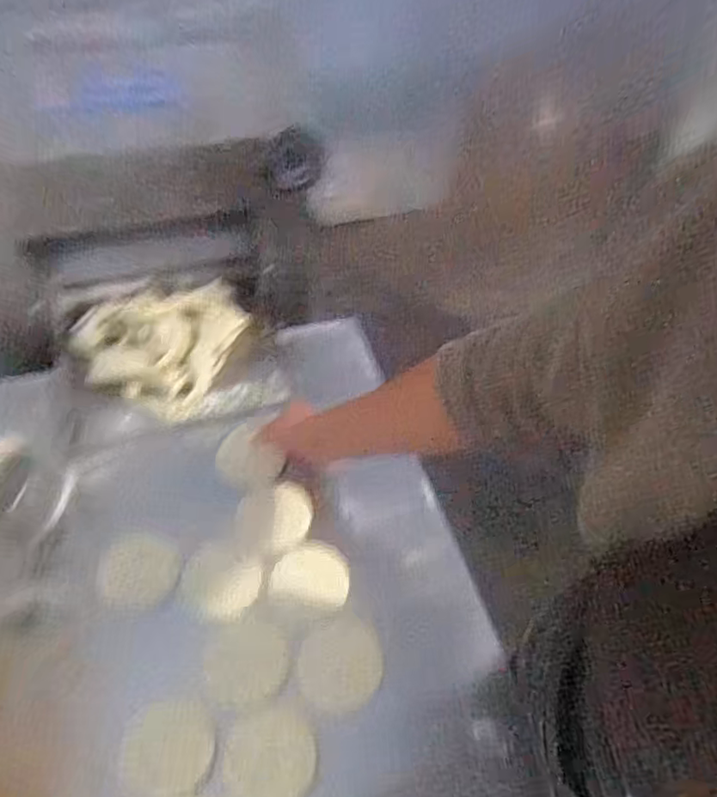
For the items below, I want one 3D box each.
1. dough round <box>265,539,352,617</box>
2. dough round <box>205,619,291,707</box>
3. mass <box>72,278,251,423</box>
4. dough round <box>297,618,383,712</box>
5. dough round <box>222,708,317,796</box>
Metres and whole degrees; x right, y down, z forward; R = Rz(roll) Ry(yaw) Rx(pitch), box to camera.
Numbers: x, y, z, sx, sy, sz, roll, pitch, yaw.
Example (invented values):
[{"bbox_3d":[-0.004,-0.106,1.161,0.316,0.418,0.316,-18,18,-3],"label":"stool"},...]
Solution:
[{"bbox_3d":[-0.063,0.225,0.740,0.099,0.009,0.086,-1,52,-5],"label":"dough round"},{"bbox_3d":[-0.130,0.307,0.685,0.093,0.004,0.088,2,51,-2],"label":"dough round"},{"bbox_3d":[-0.302,-0.097,0.926,0.271,0.082,0.273,-17,55,-17],"label":"mass"},{"bbox_3d":[-0.021,0.310,0.691,0.097,0.008,0.097,2,51,-2],"label":"dough round"},{"bbox_3d":[-0.093,0.378,0.622,0.093,0.009,0.089,2,51,-2],"label":"dough round"}]

